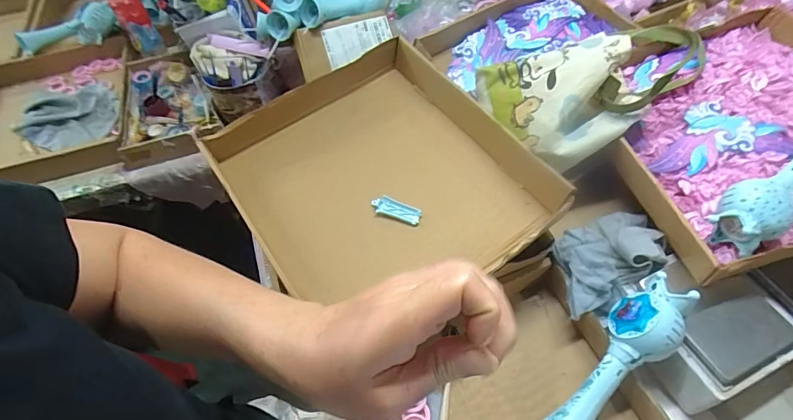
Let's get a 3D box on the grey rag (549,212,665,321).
[{"bbox_3d":[0.299,0.060,0.605,0.185,0.051,0.117,-23,57,-11],"label":"grey rag"}]

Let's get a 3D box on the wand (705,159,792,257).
[{"bbox_3d":[0.514,-0.036,0.581,0.241,0.060,0.074,-35,60,-18],"label":"wand"}]

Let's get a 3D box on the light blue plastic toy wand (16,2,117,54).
[{"bbox_3d":[-0.777,-0.426,1.017,0.218,0.062,0.063,-14,56,-5],"label":"light blue plastic toy wand"}]

